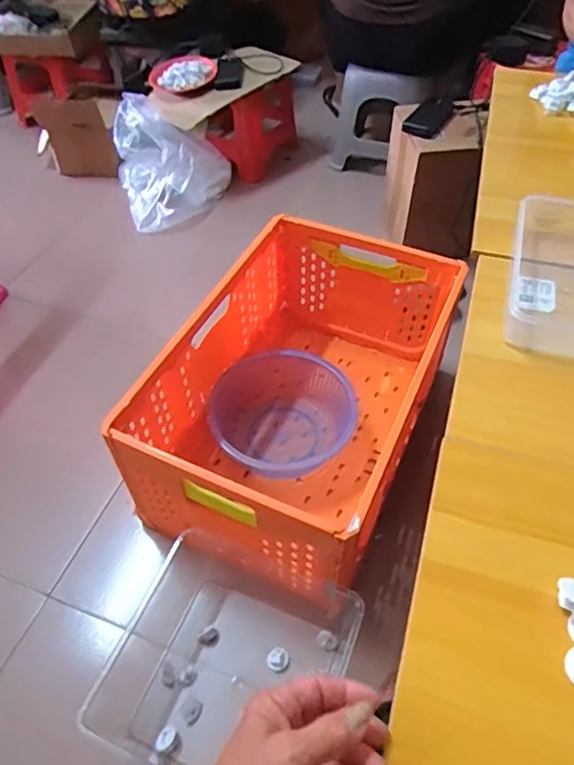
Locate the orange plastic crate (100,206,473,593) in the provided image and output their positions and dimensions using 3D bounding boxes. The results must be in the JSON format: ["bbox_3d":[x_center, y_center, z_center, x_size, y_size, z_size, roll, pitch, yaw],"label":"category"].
[{"bbox_3d":[0.035,0.016,1.041,0.401,0.304,0.630,19,53,17],"label":"orange plastic crate"}]

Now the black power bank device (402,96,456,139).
[{"bbox_3d":[0.350,-0.642,1.346,0.085,0.016,0.171,35,66,17],"label":"black power bank device"}]

